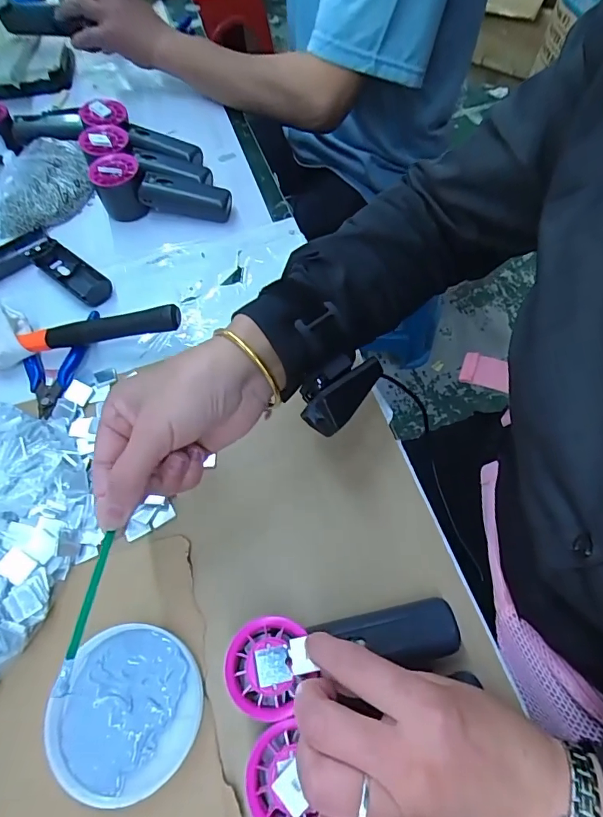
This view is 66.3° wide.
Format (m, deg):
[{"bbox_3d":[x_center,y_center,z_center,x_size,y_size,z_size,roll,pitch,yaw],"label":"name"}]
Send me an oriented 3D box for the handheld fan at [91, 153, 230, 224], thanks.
[{"bbox_3d":[-0.164,-0.256,0.547,0.153,0.050,0.049,9,63,8],"label":"handheld fan"}]

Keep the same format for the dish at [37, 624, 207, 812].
[{"bbox_3d":[-0.119,0.205,0.316,0.095,0.017,0.098,0,62,1],"label":"dish"}]

